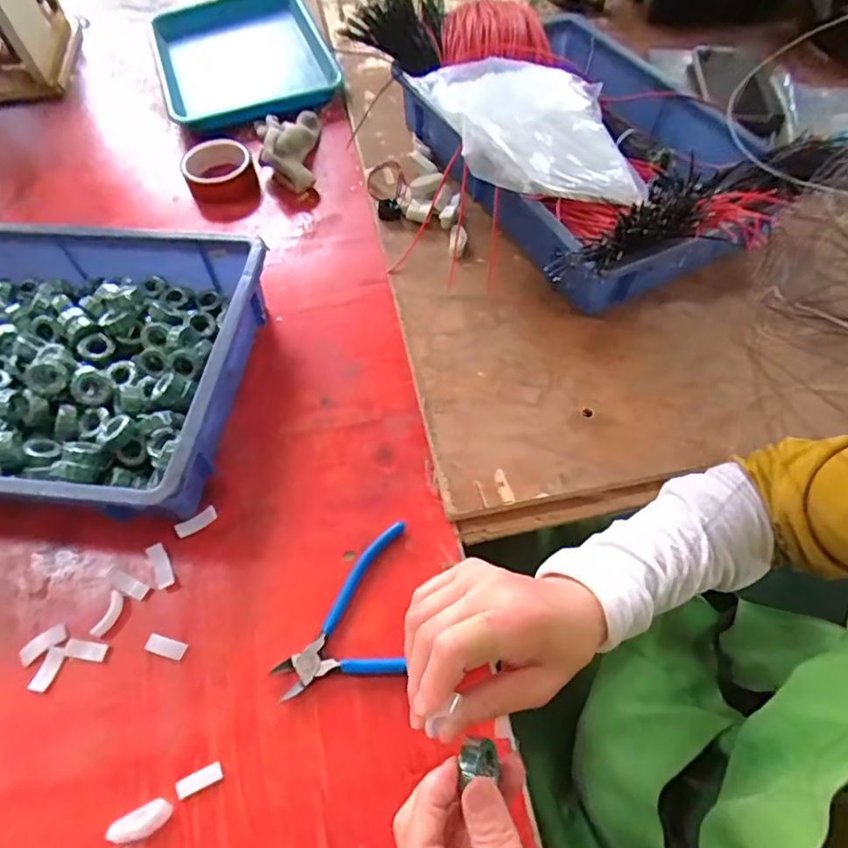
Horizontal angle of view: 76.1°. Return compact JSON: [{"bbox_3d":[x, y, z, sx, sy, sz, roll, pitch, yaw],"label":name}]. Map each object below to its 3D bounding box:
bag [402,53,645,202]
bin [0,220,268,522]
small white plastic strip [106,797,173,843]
[{"bbox_3d":[0.116,-0.323,0.588,0.221,0.071,0.200,-11,60,-4],"label":"bag"},{"bbox_3d":[-0.393,-0.059,0.522,0.443,0.080,0.288,4,60,5],"label":"bin"},{"bbox_3d":[-0.188,0.263,0.358,0.037,0.009,0.018,-23,61,-11],"label":"small white plastic strip"}]

